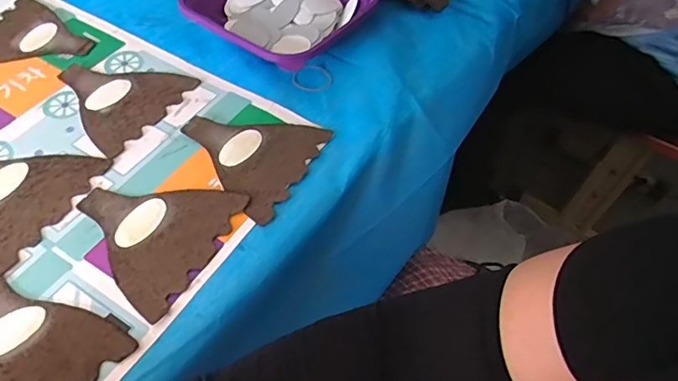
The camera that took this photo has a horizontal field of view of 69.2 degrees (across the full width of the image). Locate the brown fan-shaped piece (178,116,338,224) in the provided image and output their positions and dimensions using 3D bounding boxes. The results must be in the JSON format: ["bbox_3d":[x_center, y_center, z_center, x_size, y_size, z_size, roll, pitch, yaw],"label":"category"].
[{"bbox_3d":[-0.089,-0.039,0.466,0.126,0.007,0.119,24,55,13],"label":"brown fan-shaped piece"}]

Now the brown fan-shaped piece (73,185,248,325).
[{"bbox_3d":[-0.156,0.027,0.412,0.124,0.006,0.119,28,57,16],"label":"brown fan-shaped piece"}]

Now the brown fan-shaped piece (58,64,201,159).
[{"bbox_3d":[-0.231,-0.100,0.503,0.122,0.004,0.120,26,56,15],"label":"brown fan-shaped piece"}]

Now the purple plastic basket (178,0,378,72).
[{"bbox_3d":[-0.073,-0.209,0.573,0.183,0.043,0.187,26,56,15],"label":"purple plastic basket"}]

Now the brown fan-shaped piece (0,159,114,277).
[{"bbox_3d":[-0.286,-0.005,0.428,0.125,0.004,0.117,25,56,14],"label":"brown fan-shaped piece"}]

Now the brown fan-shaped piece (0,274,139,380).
[{"bbox_3d":[-0.230,0.106,0.348,0.116,0.006,0.120,-36,63,-26],"label":"brown fan-shaped piece"}]

